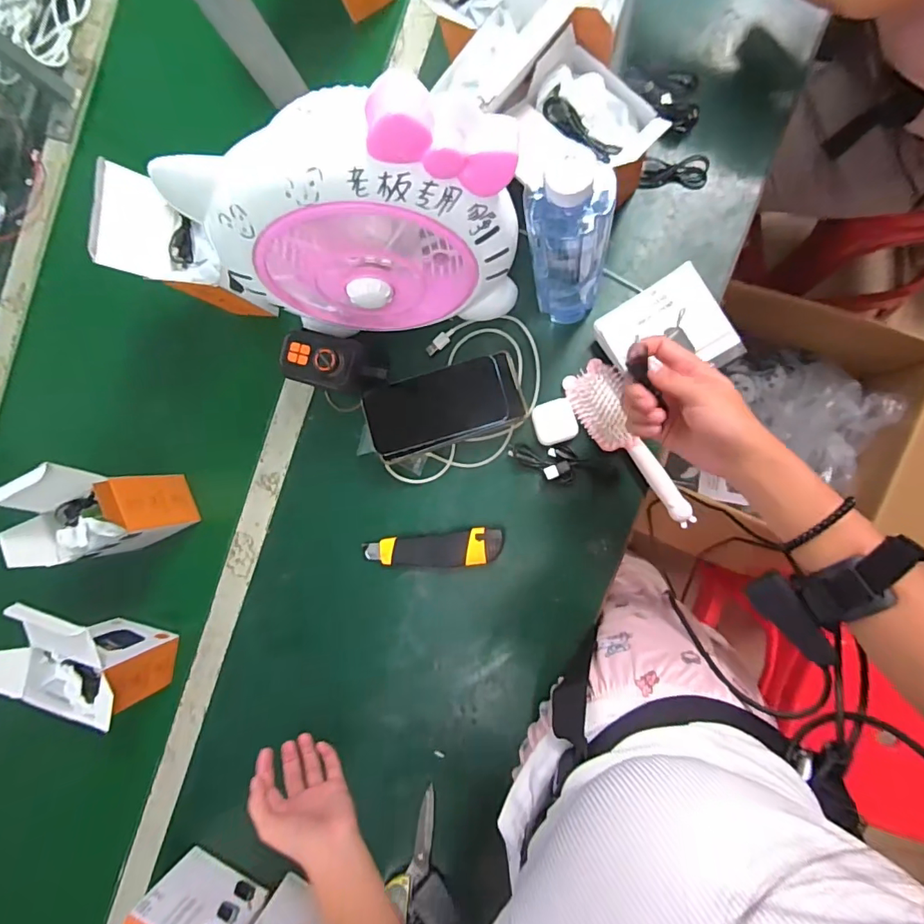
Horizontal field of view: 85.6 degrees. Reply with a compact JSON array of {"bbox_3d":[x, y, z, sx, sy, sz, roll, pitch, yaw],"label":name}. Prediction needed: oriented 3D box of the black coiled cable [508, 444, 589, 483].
[{"bbox_3d":[0.090,-0.007,0.532,0.075,0.015,0.039,33,97,6],"label":"black coiled cable"}]

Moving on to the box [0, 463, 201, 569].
[{"bbox_3d":[-0.412,0.059,0.570,0.125,0.181,0.082,-23,89,9],"label":"box"}]

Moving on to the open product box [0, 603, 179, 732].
[{"bbox_3d":[-0.427,0.212,0.573,0.138,0.135,0.117,6,93,9],"label":"open product box"}]

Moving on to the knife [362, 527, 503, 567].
[{"bbox_3d":[-0.033,0.101,0.561,0.157,0.020,0.040,-9,91,9],"label":"knife"}]

